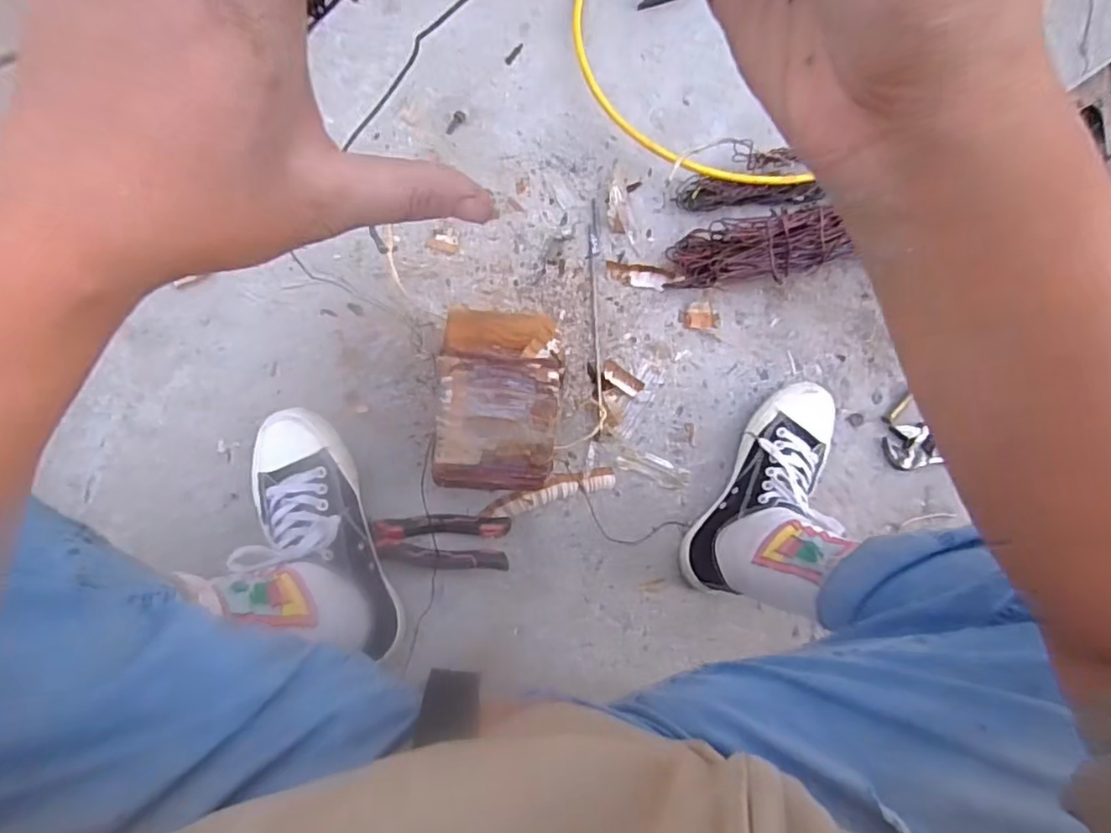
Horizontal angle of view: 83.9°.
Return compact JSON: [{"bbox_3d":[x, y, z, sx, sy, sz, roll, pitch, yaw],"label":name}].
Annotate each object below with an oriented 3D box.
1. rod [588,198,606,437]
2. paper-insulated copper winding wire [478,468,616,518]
[{"bbox_3d":[0.047,-0.111,0.685,0.012,0.006,0.260,-1,89,-8],"label":"rod"},{"bbox_3d":[-0.006,0.081,0.661,0.146,0.011,0.027,-14,90,-8],"label":"paper-insulated copper winding wire"}]

